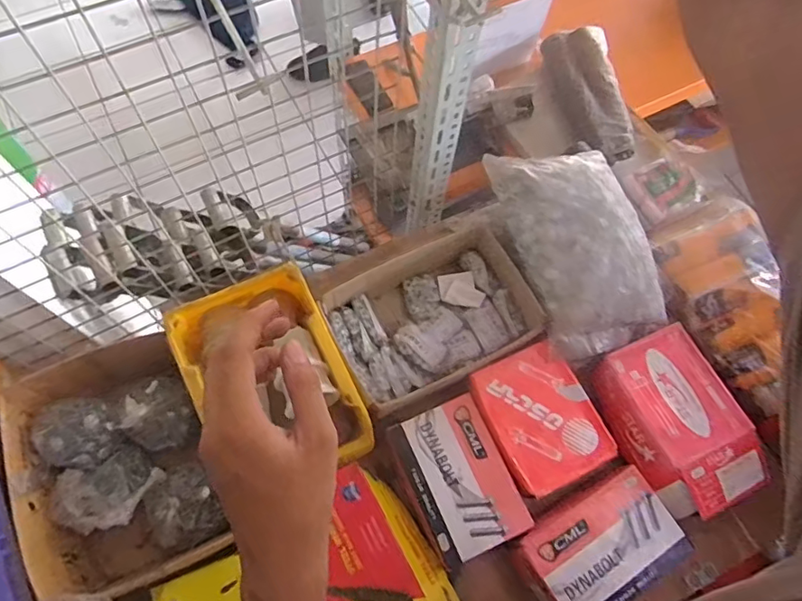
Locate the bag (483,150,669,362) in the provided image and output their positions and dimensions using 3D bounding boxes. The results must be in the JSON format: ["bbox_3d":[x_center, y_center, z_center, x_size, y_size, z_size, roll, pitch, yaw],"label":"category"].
[{"bbox_3d":[0.281,-0.086,0.861,0.209,0.090,0.325,-13,69,-8],"label":"bag"}]

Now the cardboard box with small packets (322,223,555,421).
[{"bbox_3d":[0.053,0.032,0.853,0.287,0.095,0.206,-25,71,-12],"label":"cardboard box with small packets"}]

